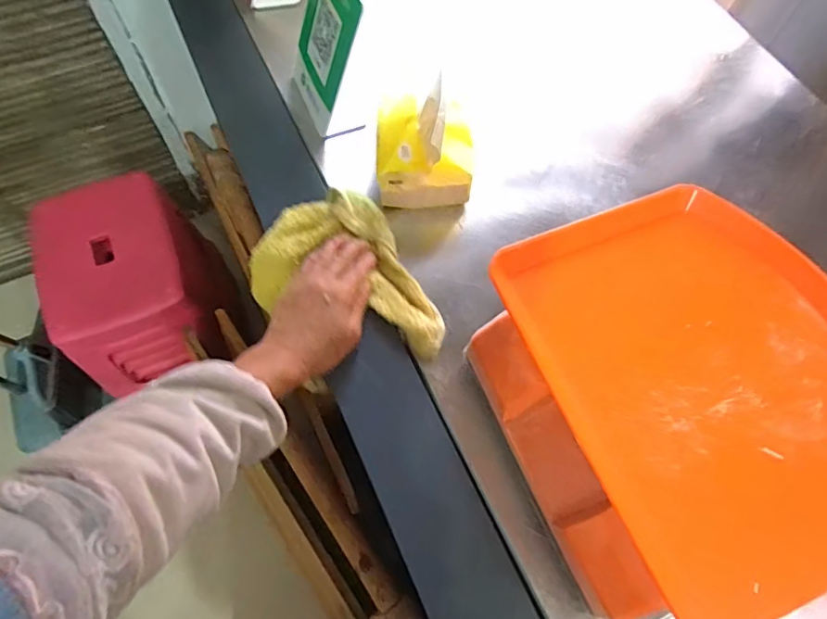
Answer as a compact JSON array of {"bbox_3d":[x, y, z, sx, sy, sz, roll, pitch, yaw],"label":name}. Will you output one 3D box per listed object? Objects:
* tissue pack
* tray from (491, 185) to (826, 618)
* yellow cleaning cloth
[{"bbox_3d":[0.013,-0.174,0.537,0.101,0.103,0.098,-2,65,-2],"label":"tissue pack"},{"bbox_3d":[0.213,0.050,0.369,0.221,0.022,0.296,-20,67,-10],"label":"tray"},{"bbox_3d":[-0.050,-0.045,0.516,0.189,0.032,0.131,17,66,6],"label":"yellow cleaning cloth"}]

